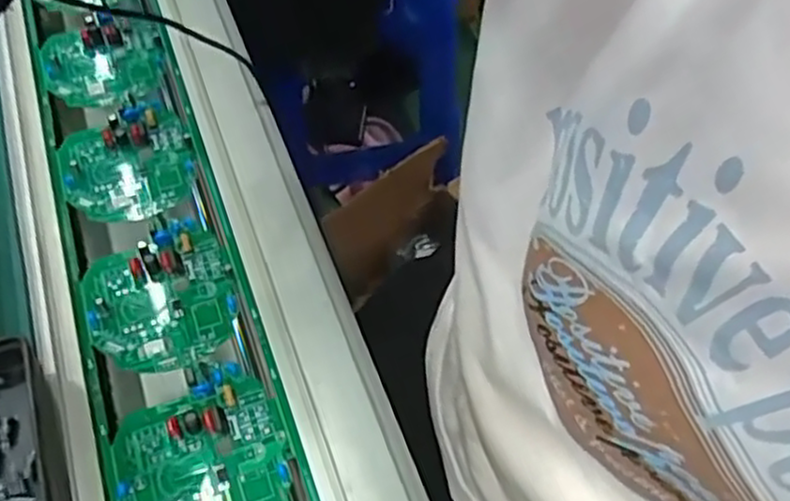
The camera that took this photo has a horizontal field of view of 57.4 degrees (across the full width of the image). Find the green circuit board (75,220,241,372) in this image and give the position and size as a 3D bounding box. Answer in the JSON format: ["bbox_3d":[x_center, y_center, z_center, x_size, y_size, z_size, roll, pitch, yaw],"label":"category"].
[{"bbox_3d":[-0.136,0.027,0.418,0.083,0.016,0.087,-21,61,-15],"label":"green circuit board"}]

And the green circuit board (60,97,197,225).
[{"bbox_3d":[-0.176,-0.059,0.473,0.081,0.014,0.085,-19,60,-14],"label":"green circuit board"}]

